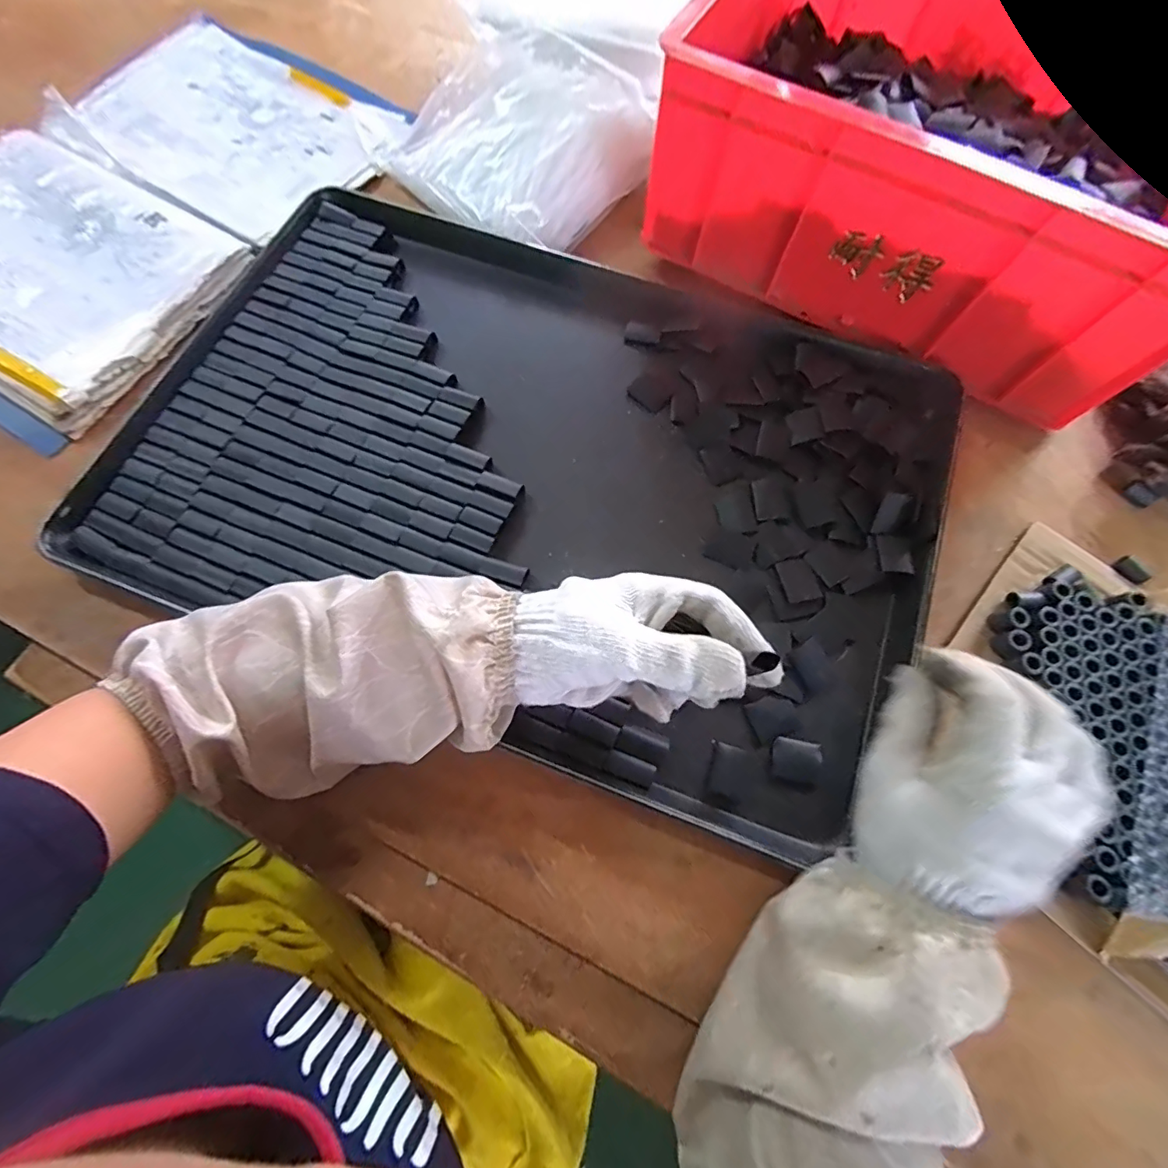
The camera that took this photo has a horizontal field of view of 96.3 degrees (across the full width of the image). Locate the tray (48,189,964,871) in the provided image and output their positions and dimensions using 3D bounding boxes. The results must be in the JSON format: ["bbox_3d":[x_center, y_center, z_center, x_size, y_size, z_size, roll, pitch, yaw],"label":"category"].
[{"bbox_3d":[-0.038,-0.102,0.402,0.590,0.033,0.405,20,72,6],"label":"tray"}]

